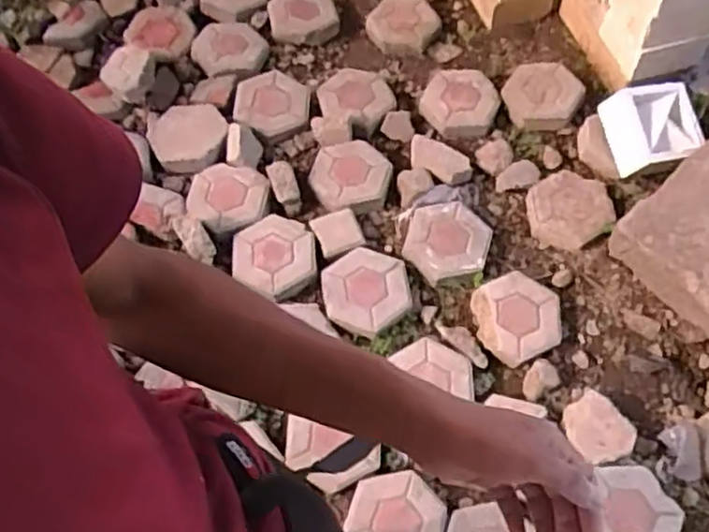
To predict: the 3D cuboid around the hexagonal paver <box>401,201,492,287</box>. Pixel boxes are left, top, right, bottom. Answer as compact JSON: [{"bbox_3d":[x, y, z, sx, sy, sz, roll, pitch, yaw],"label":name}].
[{"bbox_3d":[0.228,-0.067,1.729,0.223,0.064,0.200,-12,63,-7],"label":"hexagonal paver"}]

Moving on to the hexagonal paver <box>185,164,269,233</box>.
[{"bbox_3d":[-0.325,-0.171,1.791,0.208,0.052,0.193,2,62,1],"label":"hexagonal paver"}]

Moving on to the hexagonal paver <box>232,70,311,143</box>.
[{"bbox_3d":[-0.229,-0.443,1.937,0.211,0.065,0.217,0,62,-1],"label":"hexagonal paver"}]

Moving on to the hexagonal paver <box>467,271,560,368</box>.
[{"bbox_3d":[0.383,0.117,1.630,0.204,0.053,0.203,-21,64,-11],"label":"hexagonal paver"}]

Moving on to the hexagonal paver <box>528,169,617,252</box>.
[{"bbox_3d":[0.547,-0.145,1.779,0.210,0.045,0.220,-5,62,-3],"label":"hexagonal paver"}]

